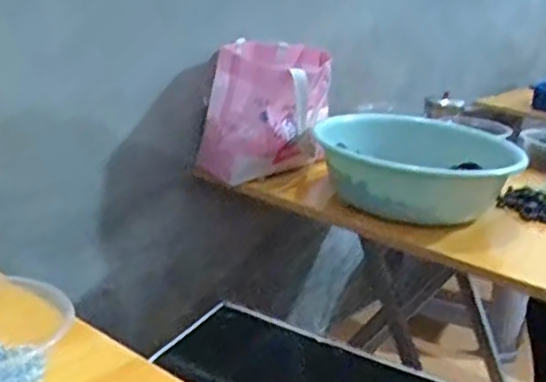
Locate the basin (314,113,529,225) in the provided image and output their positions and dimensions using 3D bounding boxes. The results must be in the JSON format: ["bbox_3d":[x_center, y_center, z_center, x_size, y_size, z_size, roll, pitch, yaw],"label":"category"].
[{"bbox_3d":[0.216,-0.027,1.049,0.290,0.122,0.290,5,20,-2],"label":"basin"}]

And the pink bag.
[{"bbox_3d":[-0.010,-0.132,1.098,0.193,0.180,0.230,6,20,1],"label":"pink bag"}]

